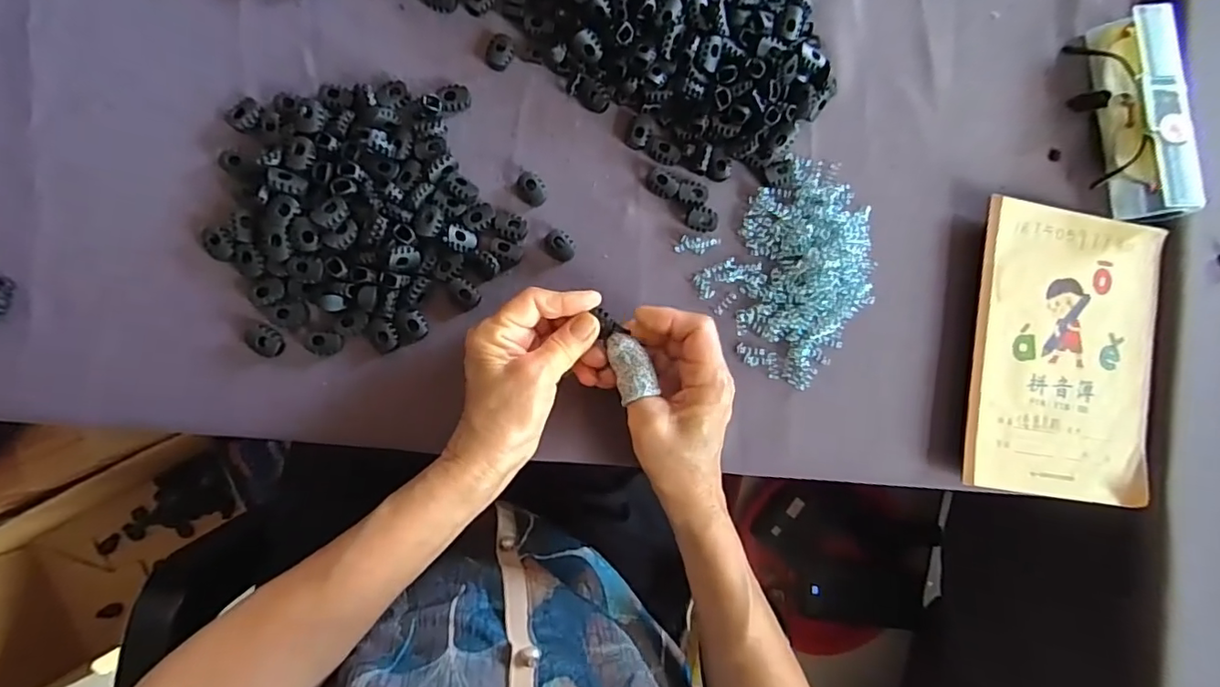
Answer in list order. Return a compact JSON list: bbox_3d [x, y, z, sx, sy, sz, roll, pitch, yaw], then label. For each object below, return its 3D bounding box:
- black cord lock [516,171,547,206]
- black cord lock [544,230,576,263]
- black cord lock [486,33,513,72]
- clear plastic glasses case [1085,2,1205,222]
[{"bbox_3d":[-0.052,-0.103,0.374,0.017,0.009,0.024,-28,91,-7],"label":"black cord lock"},{"bbox_3d":[-0.033,-0.066,0.374,0.021,0.009,0.017,38,84,-4],"label":"black cord lock"},{"bbox_3d":[-0.073,-0.193,0.371,0.017,0.006,0.024,20,85,-5],"label":"black cord lock"},{"bbox_3d":[0.393,-0.170,0.410,0.040,0.043,0.153,1,87,-7],"label":"clear plastic glasses case"}]

